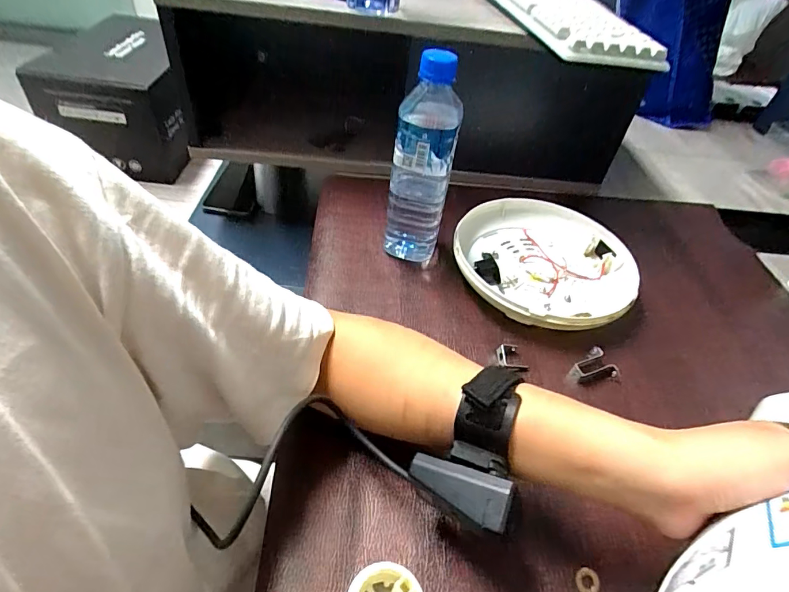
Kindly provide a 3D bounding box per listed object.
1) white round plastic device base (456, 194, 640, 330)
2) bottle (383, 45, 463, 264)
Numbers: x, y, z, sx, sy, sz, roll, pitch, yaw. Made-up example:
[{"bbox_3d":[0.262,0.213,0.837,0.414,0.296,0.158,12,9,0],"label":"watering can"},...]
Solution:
[{"bbox_3d":[0.173,-0.039,0.517,0.206,0.041,0.196,4,45,-4],"label":"white round plastic device base"},{"bbox_3d":[0.029,-0.136,0.471,0.059,0.218,0.061,11,44,4],"label":"bottle"}]

